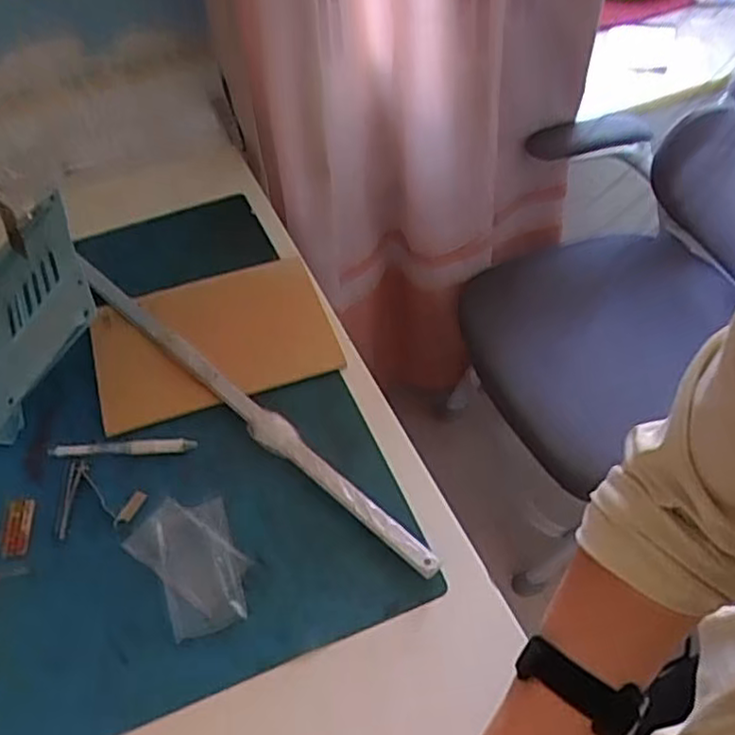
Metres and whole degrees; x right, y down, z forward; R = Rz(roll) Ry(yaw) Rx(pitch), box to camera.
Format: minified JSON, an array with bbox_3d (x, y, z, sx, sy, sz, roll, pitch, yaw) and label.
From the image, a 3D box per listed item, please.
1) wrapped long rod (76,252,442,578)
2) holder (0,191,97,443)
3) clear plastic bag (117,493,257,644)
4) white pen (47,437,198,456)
[{"bbox_3d":[-0.142,0.022,0.683,0.535,0.019,0.030,37,62,27],"label":"wrapped long rod"},{"bbox_3d":[-0.399,-0.039,0.690,0.252,0.103,0.214,-18,53,-11],"label":"holder"},{"bbox_3d":[-0.145,0.162,0.576,0.079,0.009,0.125,-31,56,-20],"label":"clear plastic bag"},{"bbox_3d":[-0.233,0.075,0.649,0.139,0.005,0.015,-3,51,1],"label":"white pen"}]

